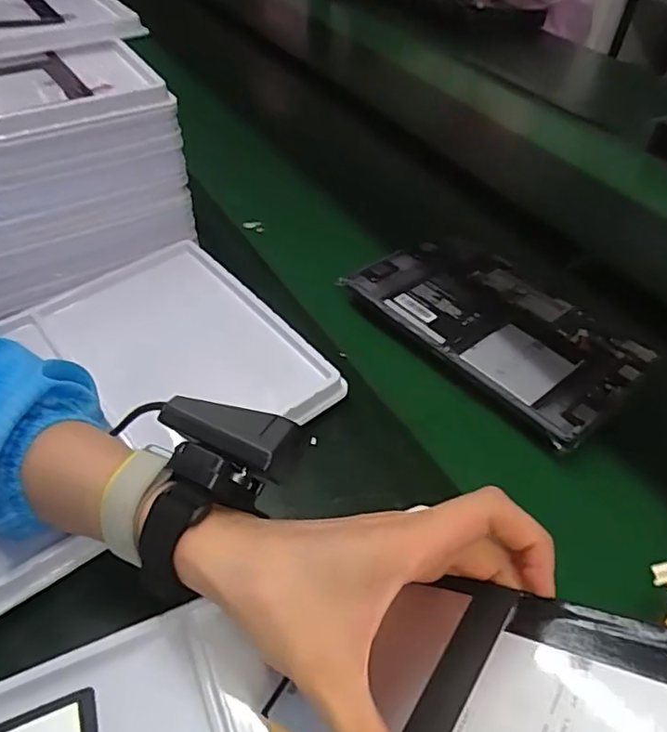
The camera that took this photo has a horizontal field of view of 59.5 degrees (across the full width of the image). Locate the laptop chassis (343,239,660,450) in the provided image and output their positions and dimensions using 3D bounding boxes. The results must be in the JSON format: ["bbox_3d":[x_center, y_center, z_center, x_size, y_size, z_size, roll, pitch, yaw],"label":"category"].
[{"bbox_3d":[0.147,-0.043,0.536,0.150,0.007,0.250,-31,56,-29],"label":"laptop chassis"}]

